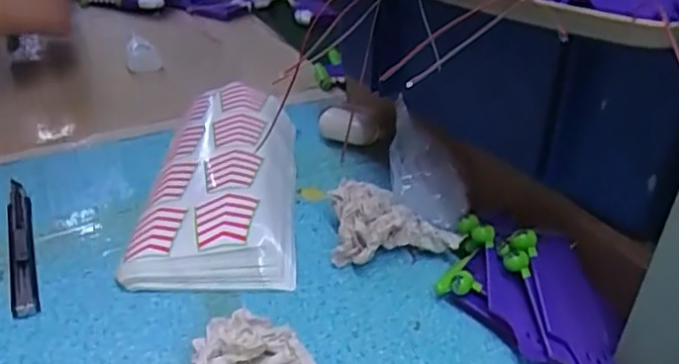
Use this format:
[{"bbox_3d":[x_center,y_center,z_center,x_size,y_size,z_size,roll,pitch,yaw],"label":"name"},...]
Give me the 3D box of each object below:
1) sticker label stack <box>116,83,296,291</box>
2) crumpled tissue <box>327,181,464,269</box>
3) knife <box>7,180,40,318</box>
[{"bbox_3d":[-0.088,-0.011,0.489,0.105,0.034,0.226,-1,33,-3],"label":"sticker label stack"},{"bbox_3d":[0.037,0.028,0.435,0.084,0.040,0.047,0,33,-2],"label":"crumpled tissue"},{"bbox_3d":[-0.215,0.038,0.434,0.016,0.009,0.148,-13,36,-21],"label":"knife"}]

